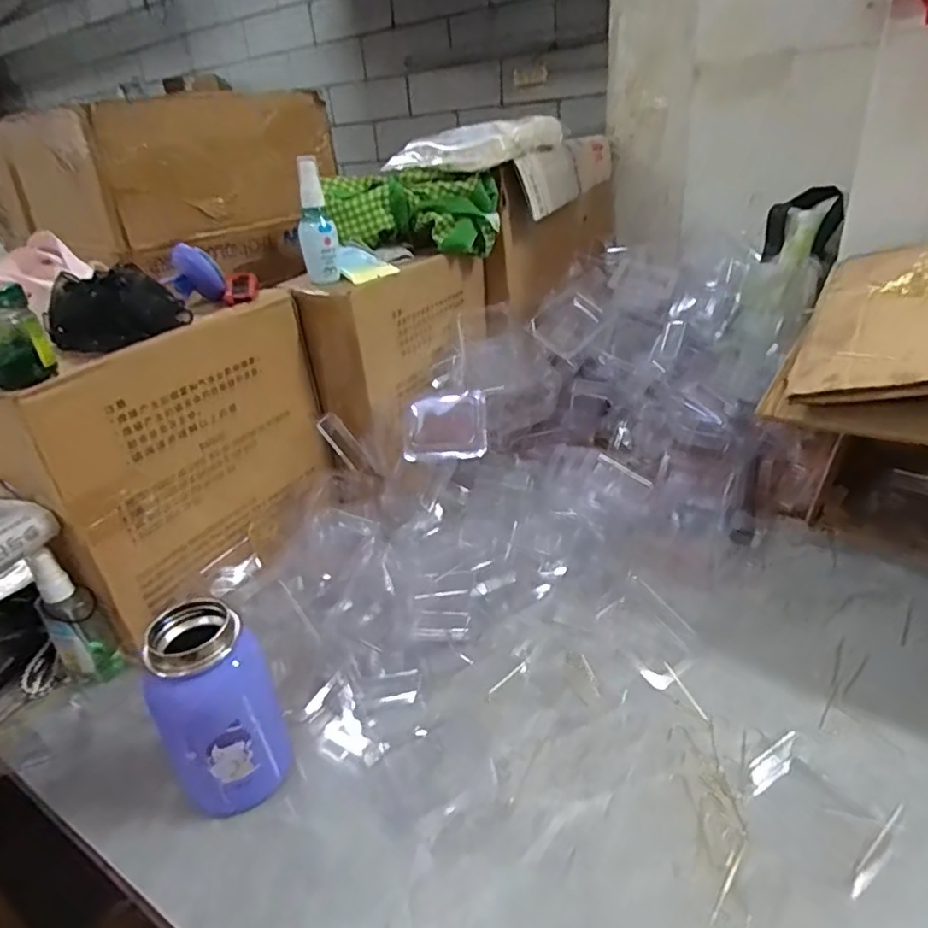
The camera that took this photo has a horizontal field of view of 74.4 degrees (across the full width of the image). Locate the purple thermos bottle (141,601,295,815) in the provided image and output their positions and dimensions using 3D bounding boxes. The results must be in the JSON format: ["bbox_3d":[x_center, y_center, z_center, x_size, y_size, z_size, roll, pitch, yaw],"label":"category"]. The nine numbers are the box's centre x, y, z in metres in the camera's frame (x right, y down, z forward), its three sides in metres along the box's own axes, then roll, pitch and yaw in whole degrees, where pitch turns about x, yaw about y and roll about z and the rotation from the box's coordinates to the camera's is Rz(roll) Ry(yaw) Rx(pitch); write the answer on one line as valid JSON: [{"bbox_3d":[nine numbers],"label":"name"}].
[{"bbox_3d":[-0.163,0.166,0.411,0.071,0.142,0.059,-19,33,-25],"label":"purple thermos bottle"}]

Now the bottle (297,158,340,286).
[{"bbox_3d":[-0.150,-0.244,0.622,0.037,0.118,0.028,-12,29,-11],"label":"bottle"}]

